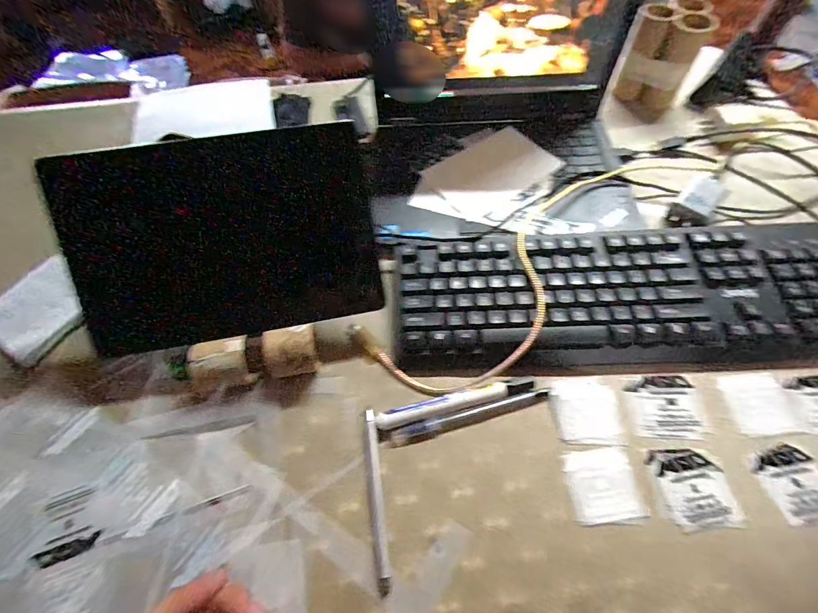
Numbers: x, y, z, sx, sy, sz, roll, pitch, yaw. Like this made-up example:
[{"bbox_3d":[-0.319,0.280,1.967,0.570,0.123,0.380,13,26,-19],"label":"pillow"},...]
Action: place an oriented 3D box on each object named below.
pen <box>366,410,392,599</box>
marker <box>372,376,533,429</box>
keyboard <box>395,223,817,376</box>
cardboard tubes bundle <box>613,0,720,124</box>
[{"bbox_3d":[-0.025,0.147,0.294,0.011,0.004,0.127,-8,59,-3],"label":"pen"},{"bbox_3d":[0.042,0.084,0.328,0.138,0.014,0.015,-14,60,-6],"label":"marker"},{"bbox_3d":[0.201,-0.010,0.359,0.421,0.034,0.139,-2,59,1],"label":"keyboard"},{"bbox_3d":[0.346,-0.336,0.510,0.081,0.117,0.085,31,65,19],"label":"cardboard tubes bundle"}]

